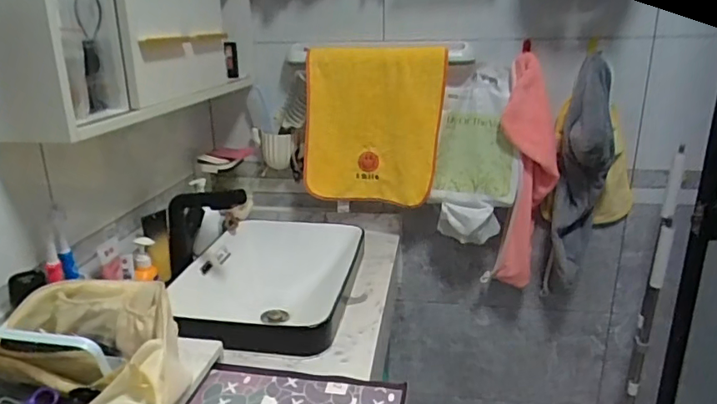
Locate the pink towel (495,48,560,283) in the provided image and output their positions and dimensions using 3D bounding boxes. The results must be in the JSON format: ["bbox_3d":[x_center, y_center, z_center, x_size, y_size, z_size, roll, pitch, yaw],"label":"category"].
[{"bbox_3d":[0.357,-0.041,1.124,0.109,0.484,0.094,8,20,26],"label":"pink towel"}]

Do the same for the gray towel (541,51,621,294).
[{"bbox_3d":[0.464,-0.049,1.104,0.100,0.474,0.087,7,20,21],"label":"gray towel"}]

